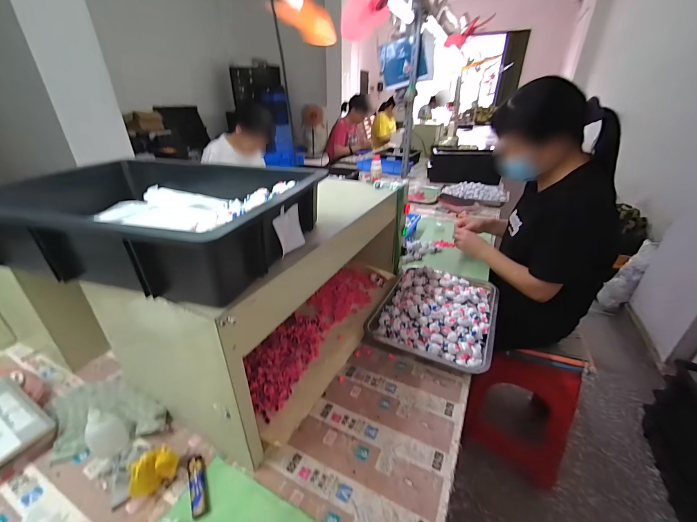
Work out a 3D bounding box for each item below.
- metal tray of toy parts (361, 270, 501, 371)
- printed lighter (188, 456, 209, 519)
[{"bbox_3d":[0.210,0.113,0.727,0.260,0.059,0.320,14,32,23],"label":"metal tray of toy parts"},{"bbox_3d":[-0.208,0.309,0.418,0.019,0.013,0.078,-15,32,-24],"label":"printed lighter"}]

